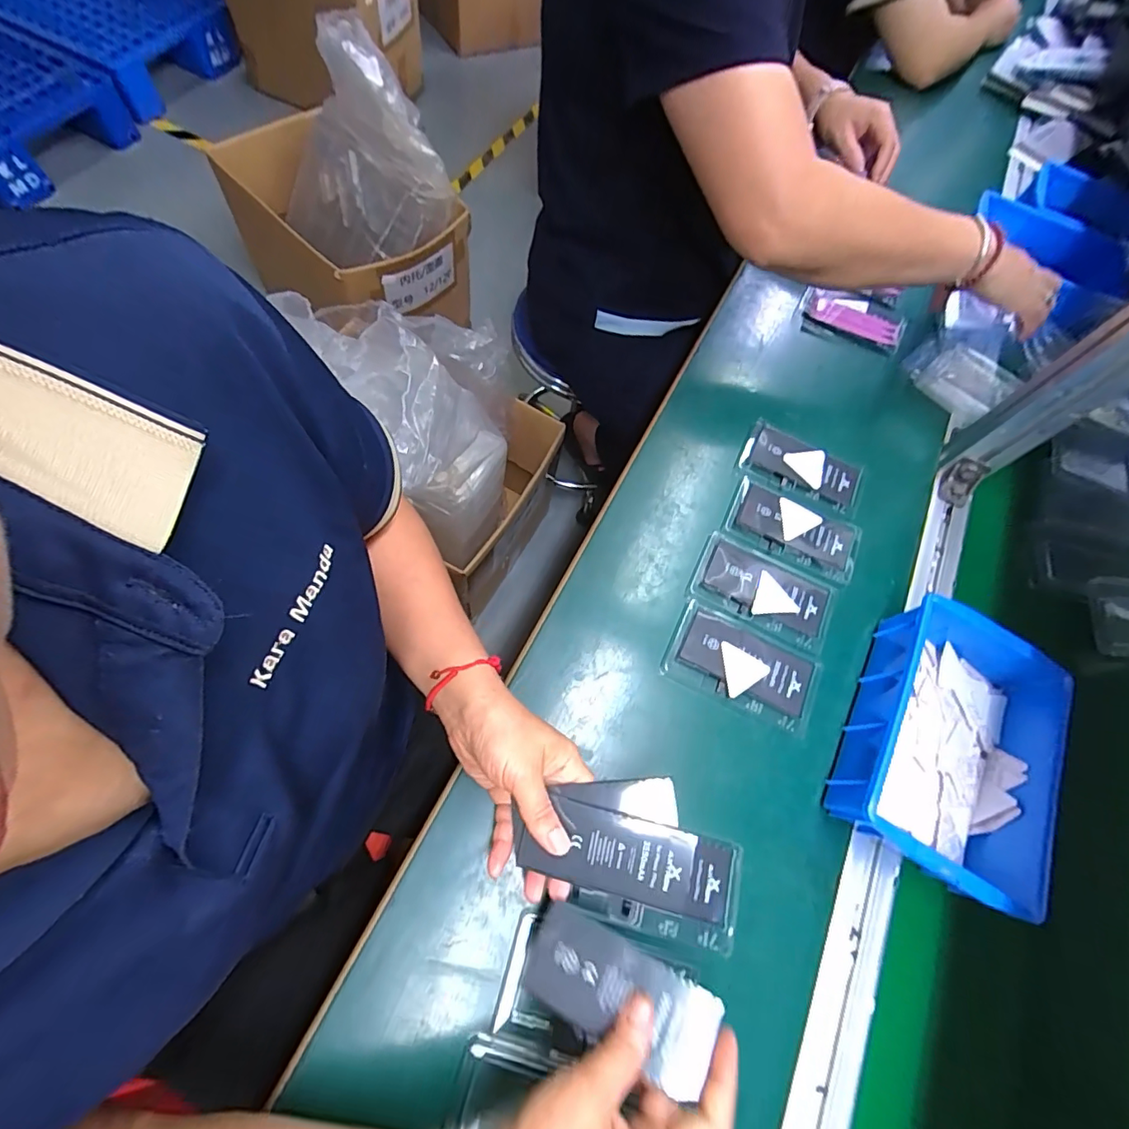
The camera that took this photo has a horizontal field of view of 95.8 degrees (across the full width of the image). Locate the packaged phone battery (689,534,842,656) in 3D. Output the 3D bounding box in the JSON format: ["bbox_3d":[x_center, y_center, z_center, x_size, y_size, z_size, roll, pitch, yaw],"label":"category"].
[{"bbox_3d":[0.184,0.024,0.471,0.127,0.005,0.074,26,67,9],"label":"packaged phone battery"}]

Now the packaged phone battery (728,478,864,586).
[{"bbox_3d":[0.227,-0.033,0.503,0.126,0.011,0.068,24,67,8],"label":"packaged phone battery"}]

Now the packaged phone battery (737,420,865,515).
[{"bbox_3d":[0.247,-0.102,0.528,0.122,0.011,0.069,24,67,8],"label":"packaged phone battery"}]

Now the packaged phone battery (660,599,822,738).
[{"bbox_3d":[0.155,0.088,0.441,0.127,0.006,0.073,25,67,8],"label":"packaged phone battery"}]

